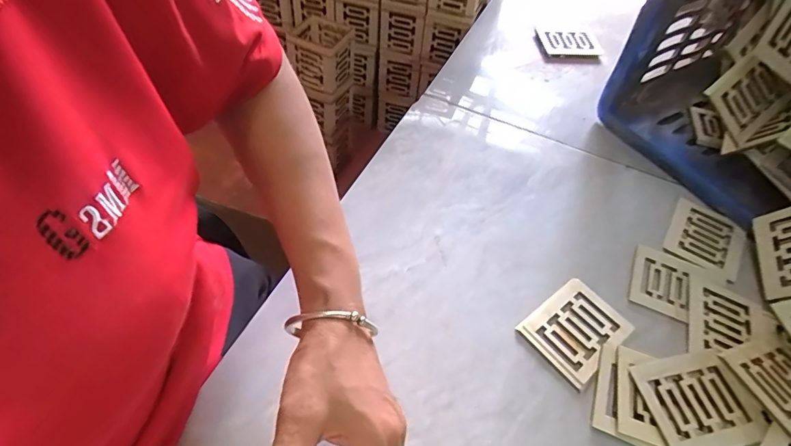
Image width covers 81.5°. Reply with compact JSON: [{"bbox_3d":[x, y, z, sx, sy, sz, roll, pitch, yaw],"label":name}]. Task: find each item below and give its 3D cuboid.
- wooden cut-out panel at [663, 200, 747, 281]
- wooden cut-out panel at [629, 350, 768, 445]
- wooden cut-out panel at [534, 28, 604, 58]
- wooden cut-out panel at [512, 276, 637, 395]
[{"bbox_3d":[0.301,0.015,0.446,0.066,0.006,0.078,33,56,20],"label":"wooden cut-out panel"},{"bbox_3d":[0.221,0.130,0.336,0.075,0.007,0.065,-10,55,-8],"label":"wooden cut-out panel"},{"bbox_3d":[0.239,-0.250,0.634,0.078,0.015,0.070,-8,52,-11],"label":"wooden cut-out panel"},{"bbox_3d":[0.149,0.086,0.377,0.078,0.004,0.062,-31,60,-26],"label":"wooden cut-out panel"}]

